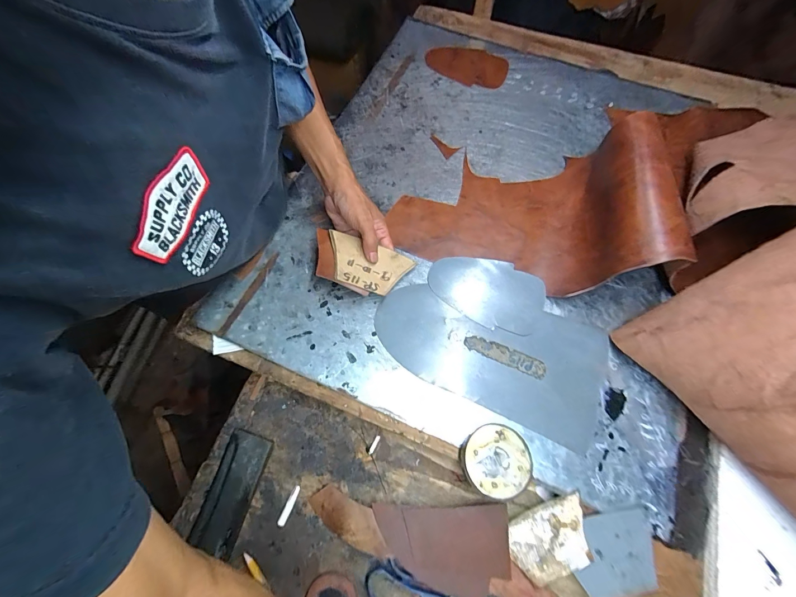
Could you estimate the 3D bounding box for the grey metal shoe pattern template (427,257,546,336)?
[{"bbox_3d":[0.127,-0.014,0.485,0.165,0.004,0.101,22,68,13],"label":"grey metal shoe pattern template"}]

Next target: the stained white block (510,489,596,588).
[{"bbox_3d":[0.172,0.269,0.373,0.093,0.013,0.065,-25,70,-7],"label":"stained white block"}]

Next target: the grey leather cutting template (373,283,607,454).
[{"bbox_3d":[0.121,0.062,0.456,0.300,0.004,0.155,23,70,9],"label":"grey leather cutting template"}]

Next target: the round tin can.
[{"bbox_3d":[0.112,0.189,0.391,0.076,0.031,0.073,-1,65,3],"label":"round tin can"}]

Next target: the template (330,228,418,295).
[{"bbox_3d":[-0.043,-0.046,0.466,0.119,0.005,0.072,19,65,-9],"label":"template"}]

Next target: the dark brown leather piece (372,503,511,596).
[{"bbox_3d":[0.050,0.282,0.373,0.147,0.015,0.087,-1,65,3],"label":"dark brown leather piece"}]

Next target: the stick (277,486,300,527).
[{"bbox_3d":[-0.129,0.246,0.397,0.008,0.006,0.043,21,68,12],"label":"stick"}]

